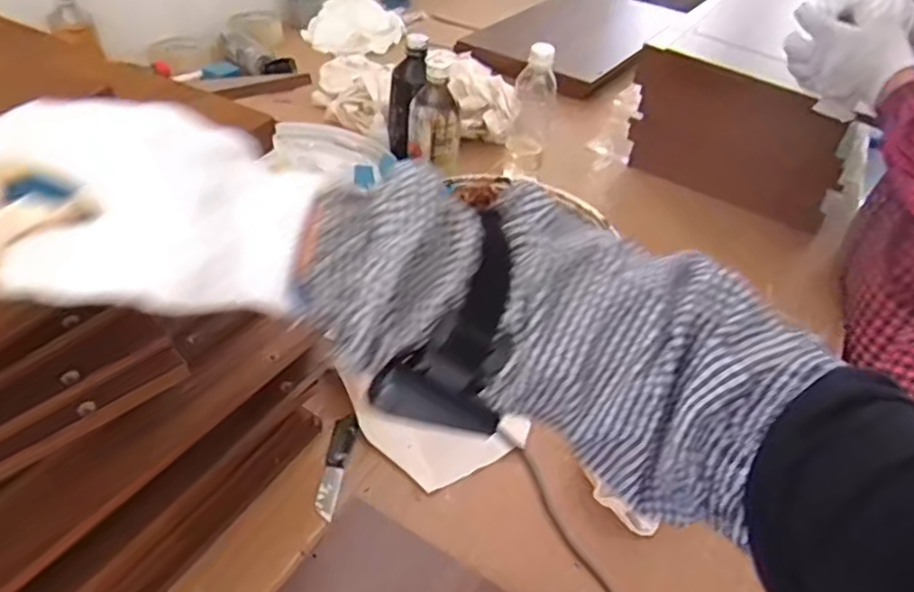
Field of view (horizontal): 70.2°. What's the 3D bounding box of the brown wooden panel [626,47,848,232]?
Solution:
[{"bbox_3d":[0.410,-0.235,0.981,0.316,0.208,0.028,27,56,21],"label":"brown wooden panel"}]

